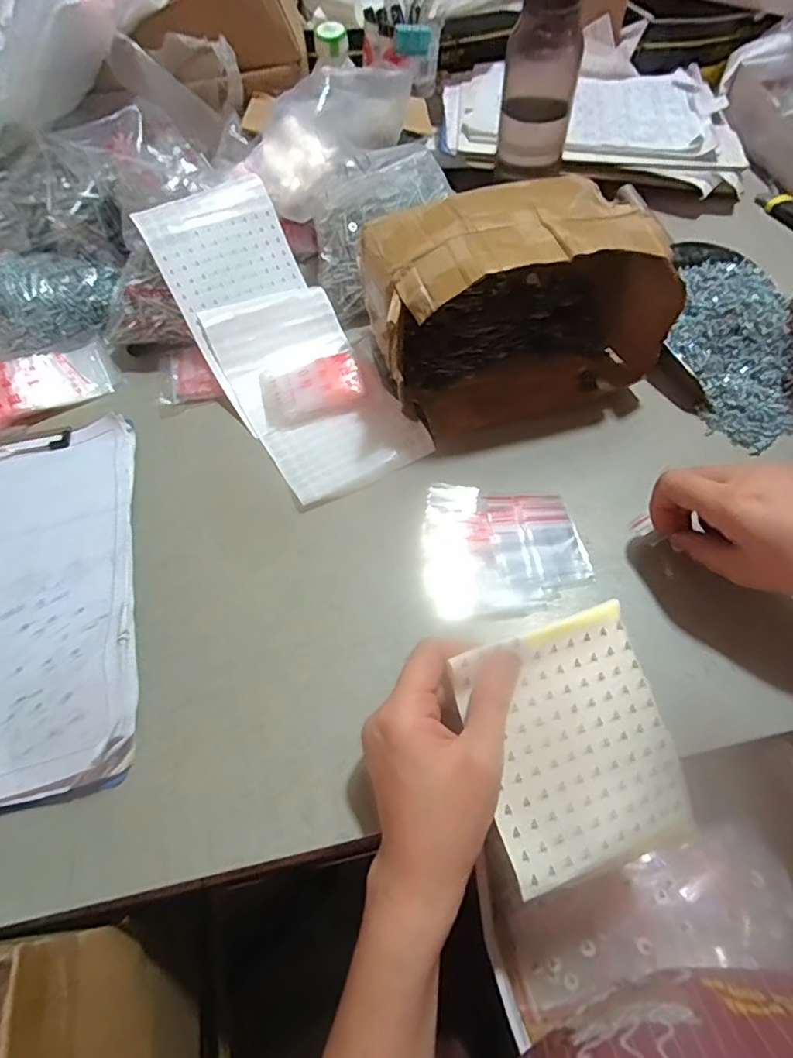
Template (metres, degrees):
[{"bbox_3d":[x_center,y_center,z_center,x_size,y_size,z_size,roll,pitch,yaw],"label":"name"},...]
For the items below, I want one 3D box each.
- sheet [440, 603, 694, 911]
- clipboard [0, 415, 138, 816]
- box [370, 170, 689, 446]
[{"bbox_3d":[0.105,0.125,0.326,0.121,0.017,0.135,-15,81,-15],"label":"sheet"},{"bbox_3d":[-0.301,0.048,0.389,0.217,0.019,0.293,-14,59,-5],"label":"clipboard"},{"bbox_3d":[0.097,-0.193,0.460,0.220,0.135,0.141,-17,60,-7],"label":"box"}]

